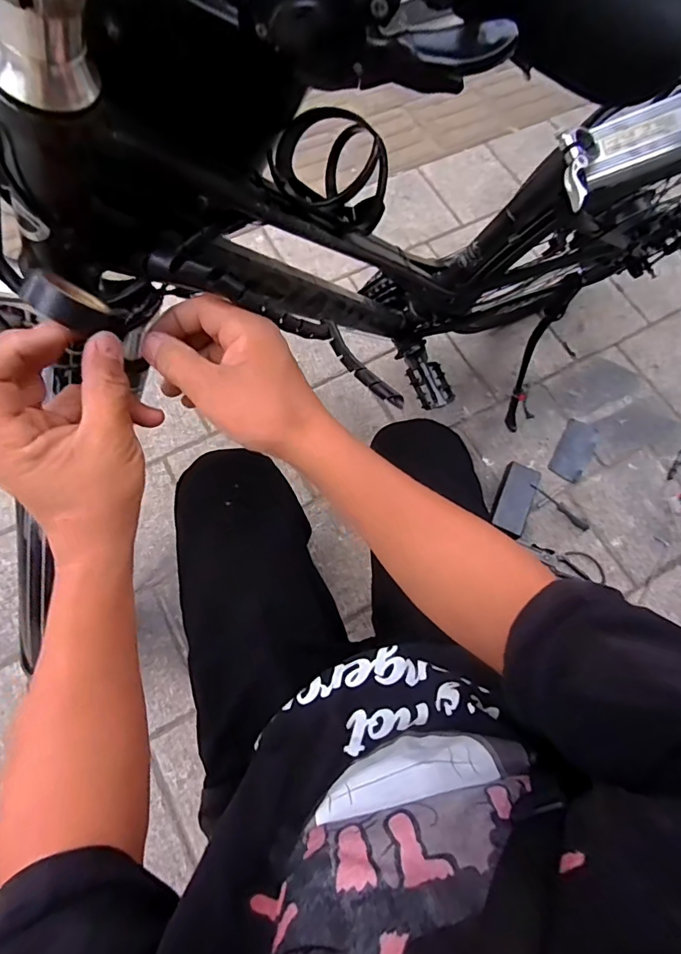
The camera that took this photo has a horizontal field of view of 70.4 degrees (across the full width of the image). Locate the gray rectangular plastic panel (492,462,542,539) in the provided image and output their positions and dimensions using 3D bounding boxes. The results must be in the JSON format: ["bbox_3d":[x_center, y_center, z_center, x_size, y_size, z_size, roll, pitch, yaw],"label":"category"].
[{"bbox_3d":[0.384,0.049,1.062,0.071,0.027,0.170,24,71,6],"label":"gray rectangular plastic panel"}]

